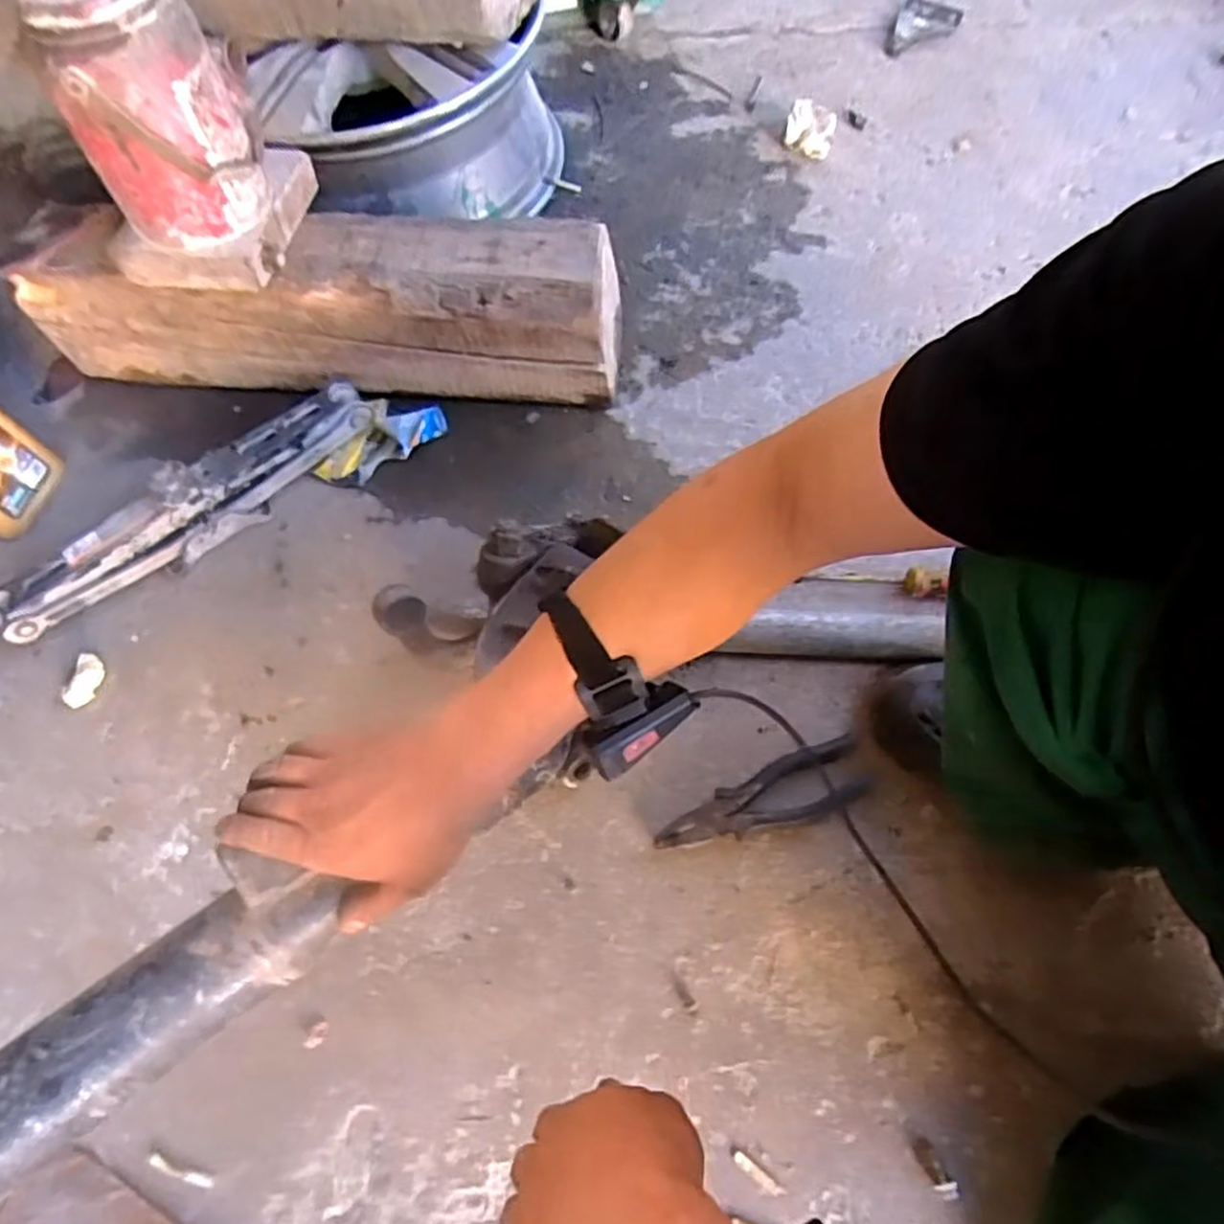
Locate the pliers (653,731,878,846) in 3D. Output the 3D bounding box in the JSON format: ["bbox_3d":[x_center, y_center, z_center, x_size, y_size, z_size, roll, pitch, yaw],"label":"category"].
[{"bbox_3d":[0.127,0.162,0.633,0.186,0.023,0.054,-17,65,-5],"label":"pliers"}]

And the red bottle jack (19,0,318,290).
[{"bbox_3d":[-0.407,-0.476,0.615,0.140,0.353,0.171,8,66,6],"label":"red bottle jack"}]

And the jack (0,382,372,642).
[{"bbox_3d":[-0.430,-0.109,0.763,0.398,0.071,0.059,-35,68,-13],"label":"jack"}]

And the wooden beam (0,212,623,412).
[{"bbox_3d":[-0.306,-0.339,0.821,0.623,0.147,0.140,4,65,4],"label":"wooden beam"}]

